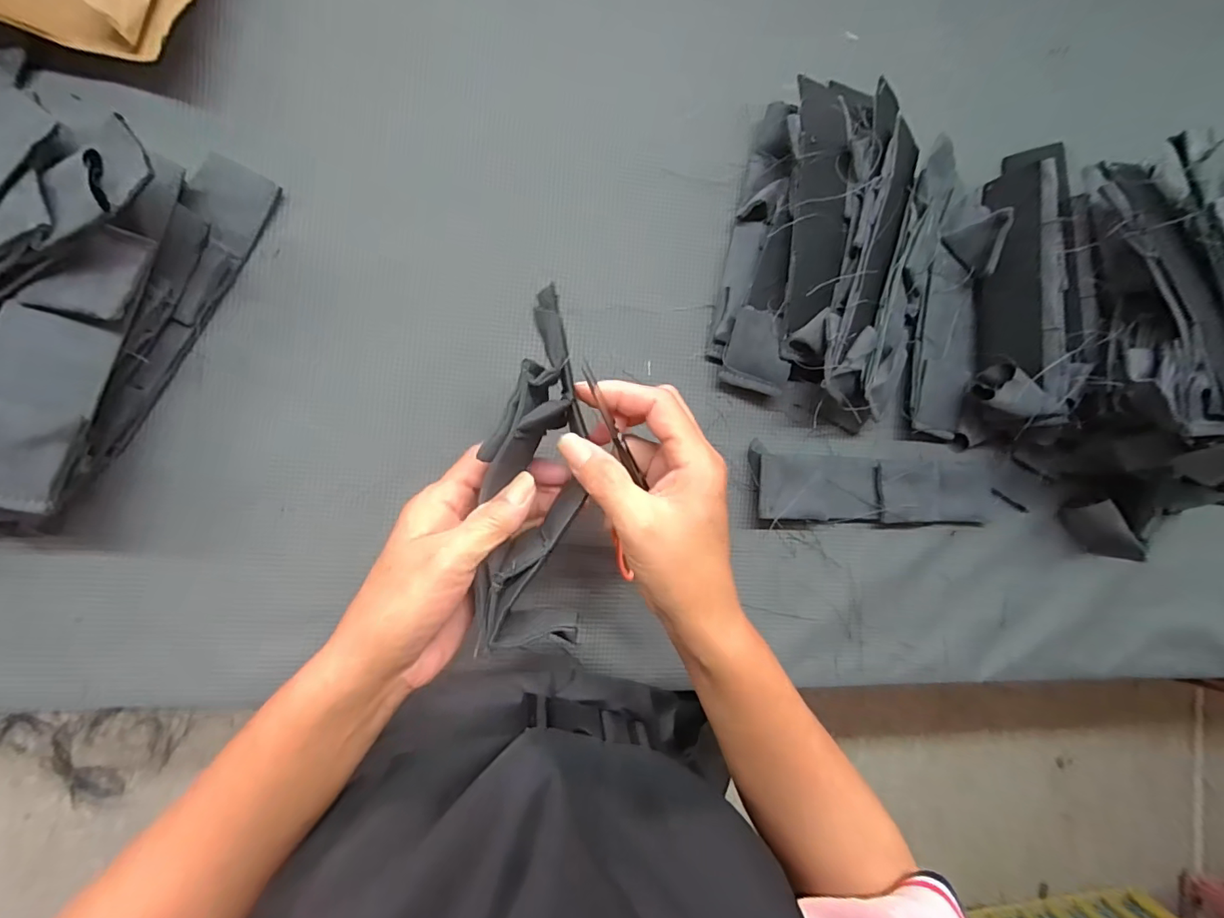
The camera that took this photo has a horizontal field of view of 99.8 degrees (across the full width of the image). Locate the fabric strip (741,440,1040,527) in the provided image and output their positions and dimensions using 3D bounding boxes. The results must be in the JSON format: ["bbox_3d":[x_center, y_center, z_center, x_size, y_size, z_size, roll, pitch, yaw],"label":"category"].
[{"bbox_3d":[0.218,0.027,0.393,0.243,0.020,0.057,6,87,-15],"label":"fabric strip"}]

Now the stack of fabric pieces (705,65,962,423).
[{"bbox_3d":[0.163,-0.150,0.363,0.151,0.048,0.231,17,86,-9],"label":"stack of fabric pieces"}]

